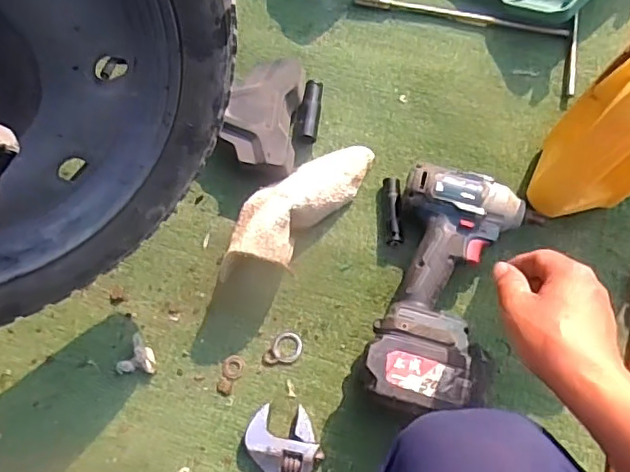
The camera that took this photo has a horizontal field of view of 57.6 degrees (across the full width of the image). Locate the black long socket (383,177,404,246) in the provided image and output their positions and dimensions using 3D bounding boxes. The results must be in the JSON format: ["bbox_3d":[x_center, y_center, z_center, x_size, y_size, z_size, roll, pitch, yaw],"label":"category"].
[{"bbox_3d":[0.089,-0.028,0.651,0.018,0.020,0.080,-2,75,2],"label":"black long socket"}]

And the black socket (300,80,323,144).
[{"bbox_3d":[-0.005,-0.152,0.693,0.024,0.022,0.080,5,75,4],"label":"black socket"}]

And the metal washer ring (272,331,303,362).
[{"bbox_3d":[-0.030,0.121,0.625,0.031,0.004,0.033,-1,75,3],"label":"metal washer ring"}]

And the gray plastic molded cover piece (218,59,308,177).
[{"bbox_3d":[-0.051,-0.135,0.673,0.081,0.056,0.145,5,73,3],"label":"gray plastic molded cover piece"}]

